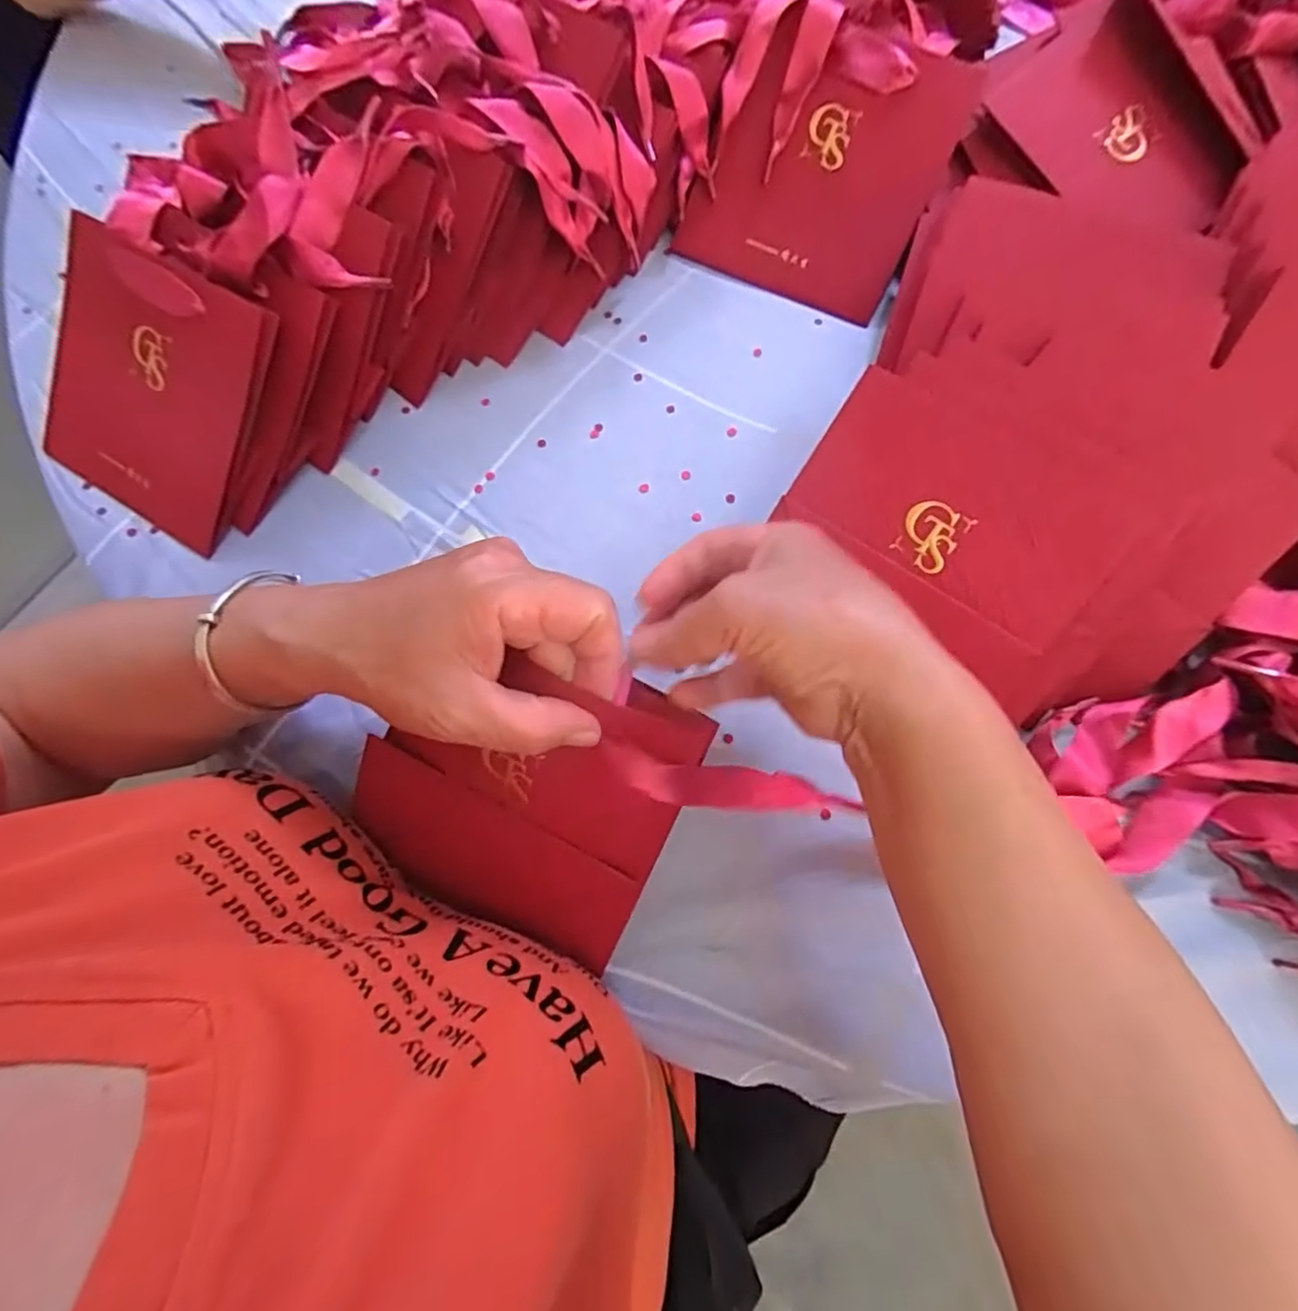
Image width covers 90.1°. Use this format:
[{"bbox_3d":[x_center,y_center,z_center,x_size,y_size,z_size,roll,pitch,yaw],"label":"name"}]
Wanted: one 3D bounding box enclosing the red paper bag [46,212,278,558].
[{"bbox_3d":[-0.282,-0.150,0.362,0.135,0.022,0.141,29,111,4],"label":"red paper bag"}]

